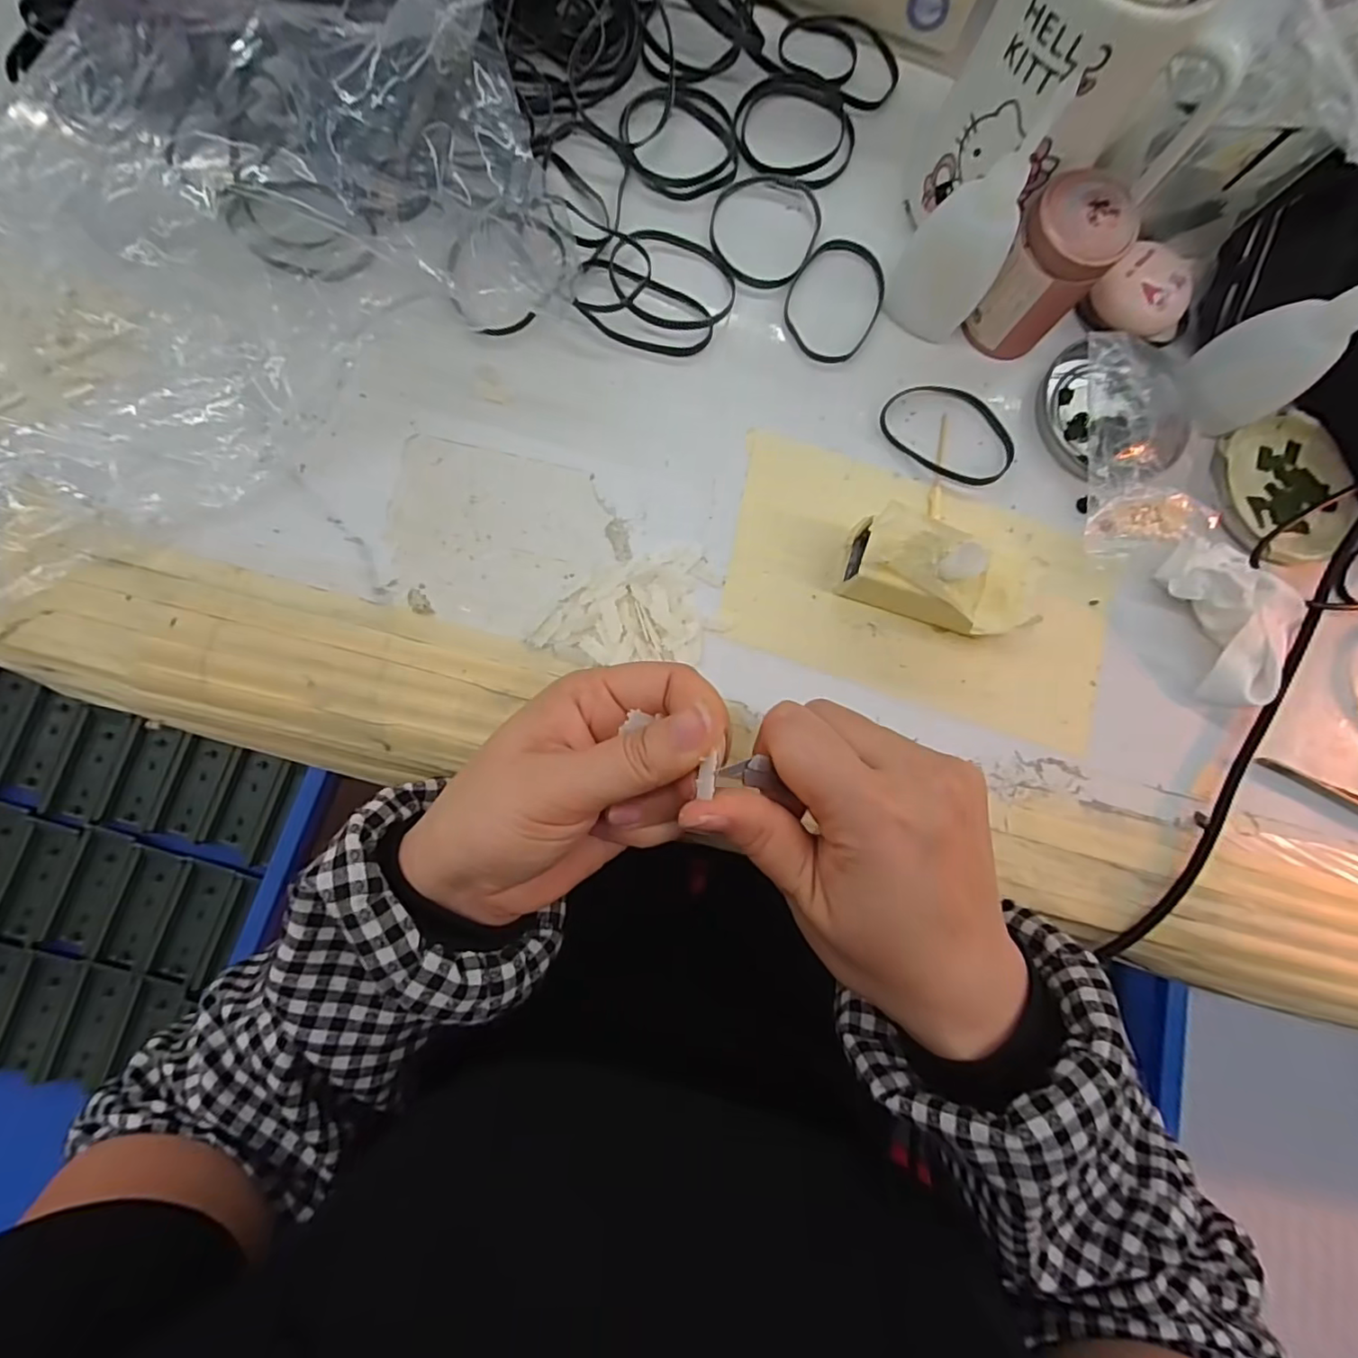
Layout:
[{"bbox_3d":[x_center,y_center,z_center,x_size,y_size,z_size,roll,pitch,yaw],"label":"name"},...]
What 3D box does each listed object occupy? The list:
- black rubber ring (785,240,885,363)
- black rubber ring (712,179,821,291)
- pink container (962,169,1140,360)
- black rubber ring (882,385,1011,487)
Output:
[{"bbox_3d":[0.081,-0.197,0.312,0.048,0.004,0.067,29,82,-1],"label":"black rubber ring"},{"bbox_3d":[0.044,-0.235,0.313,0.056,0.004,0.066,16,82,-3],"label":"black rubber ring"},{"bbox_3d":[0.174,-0.195,0.289,0.044,0.066,0.041,1,83,-5],"label":"pink container"},{"bbox_3d":[0.141,-0.128,0.309,0.070,0.004,0.049,34,82,0],"label":"black rubber ring"}]

